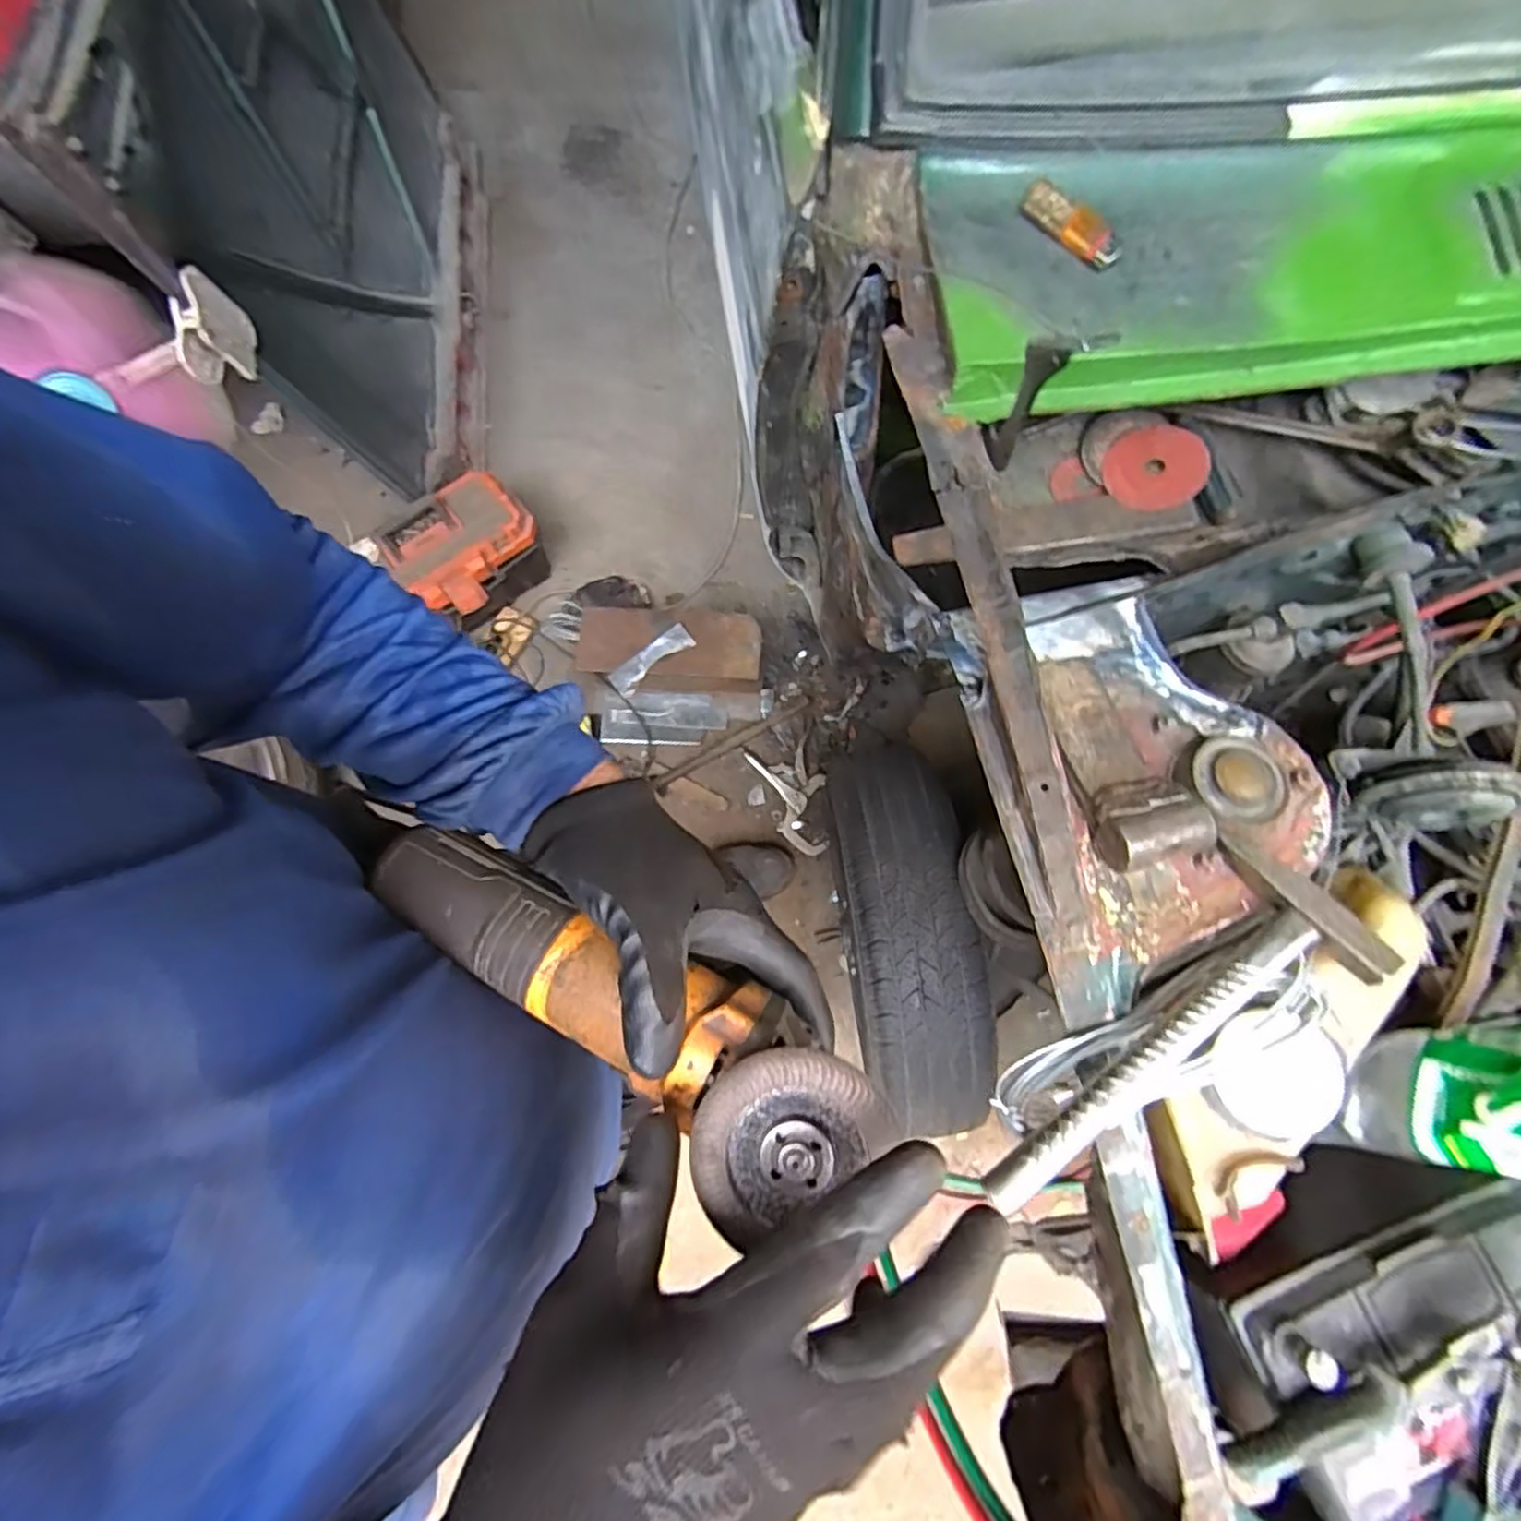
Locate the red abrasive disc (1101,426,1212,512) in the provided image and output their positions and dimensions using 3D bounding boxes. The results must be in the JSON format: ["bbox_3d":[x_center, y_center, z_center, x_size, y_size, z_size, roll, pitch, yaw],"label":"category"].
[{"bbox_3d":[0.340,-0.252,0.613,0.079,0.006,0.076,-1,85,14],"label":"red abrasive disc"}]

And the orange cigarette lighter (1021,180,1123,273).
[{"bbox_3d":[0.219,-0.378,0.500,0.022,0.016,0.081,-42,77,-11],"label":"orange cigarette lighter"}]

